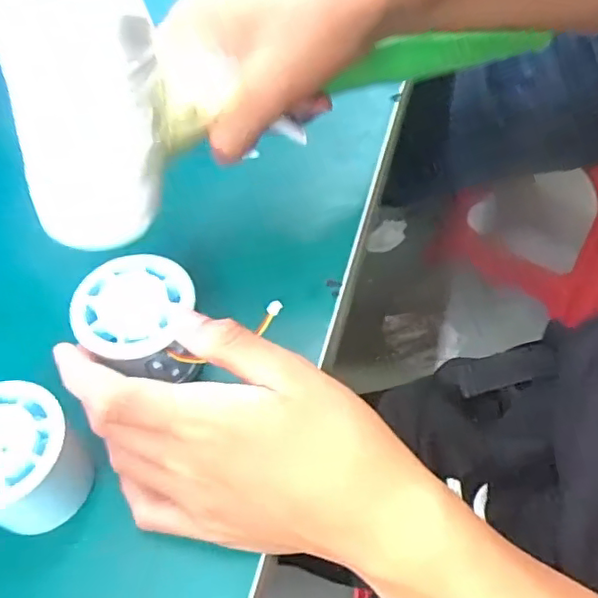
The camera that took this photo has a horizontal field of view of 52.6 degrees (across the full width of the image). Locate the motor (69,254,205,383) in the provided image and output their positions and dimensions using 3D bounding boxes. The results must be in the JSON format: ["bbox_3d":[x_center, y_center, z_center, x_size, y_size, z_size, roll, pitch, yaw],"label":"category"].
[{"bbox_3d":[-0.078,0.014,0.299,0.056,0.035,0.059,-1,56,1],"label":"motor"}]

